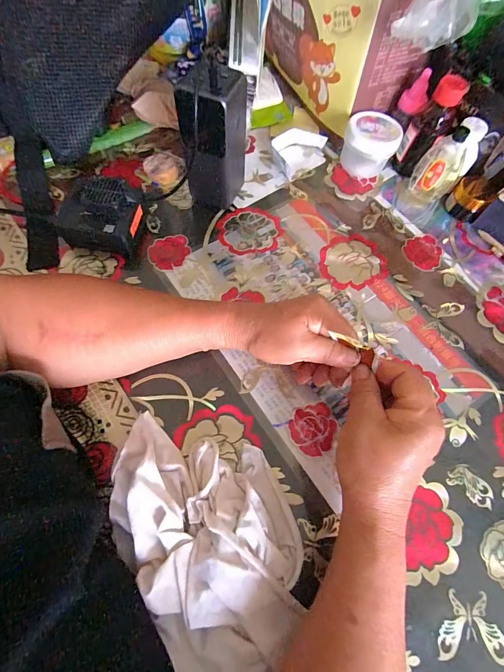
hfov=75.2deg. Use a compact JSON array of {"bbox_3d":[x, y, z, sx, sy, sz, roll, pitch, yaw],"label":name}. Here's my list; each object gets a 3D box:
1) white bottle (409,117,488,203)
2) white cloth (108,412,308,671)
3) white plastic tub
[{"bbox_3d":[0.233,-0.206,0.393,0.047,0.085,0.033,-11,68,-8],"label":"white bottle"},{"bbox_3d":[-0.029,0.149,0.246,0.119,0.044,0.197,-27,71,-14],"label":"white cloth"},{"bbox_3d":[0.150,-0.245,0.423,0.064,0.054,0.057,18,67,5],"label":"white plastic tub"}]

